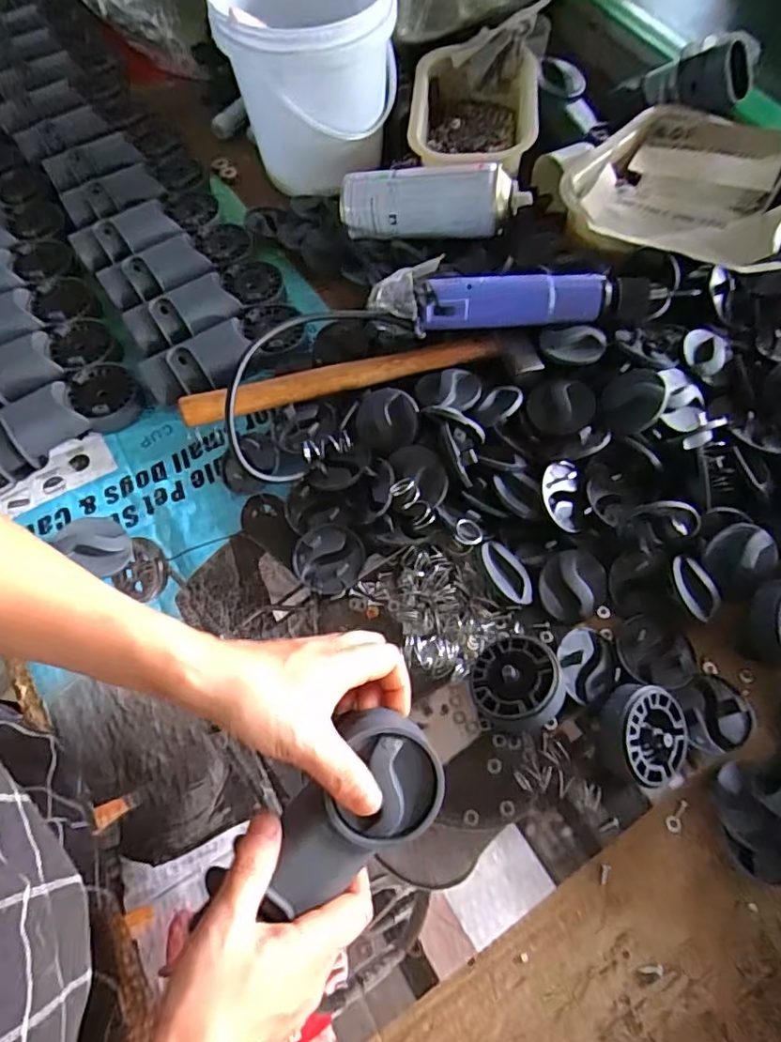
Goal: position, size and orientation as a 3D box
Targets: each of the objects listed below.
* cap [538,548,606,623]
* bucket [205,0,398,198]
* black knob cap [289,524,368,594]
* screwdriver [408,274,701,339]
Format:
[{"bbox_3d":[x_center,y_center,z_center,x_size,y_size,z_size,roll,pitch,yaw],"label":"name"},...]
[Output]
[{"bbox_3d":[0.145,0.051,0.451,0.054,0.015,0.054,0,91,-7],"label":"cap"},{"bbox_3d":[-0.084,-0.487,0.618,0.174,0.161,0.181,-6,66,-1],"label":"bucket"},{"bbox_3d":[-0.050,0.029,0.464,0.055,0.015,0.057,-1,66,2],"label":"black knob cap"},{"bbox_3d":[0.145,-0.197,0.509,0.247,0.038,0.042,-6,66,0],"label":"screwdriver"}]

